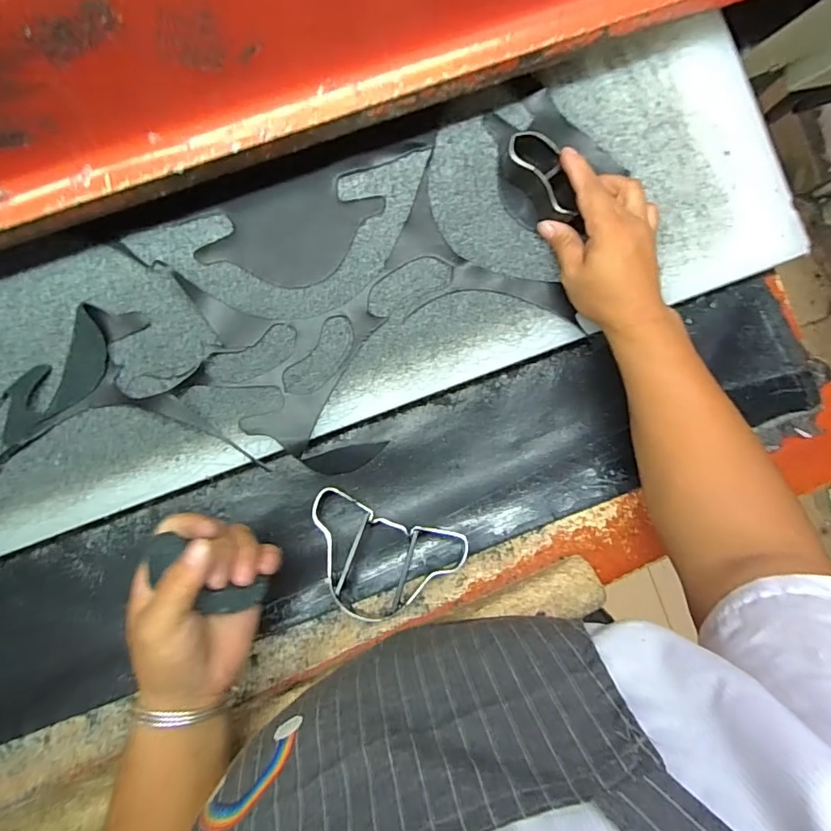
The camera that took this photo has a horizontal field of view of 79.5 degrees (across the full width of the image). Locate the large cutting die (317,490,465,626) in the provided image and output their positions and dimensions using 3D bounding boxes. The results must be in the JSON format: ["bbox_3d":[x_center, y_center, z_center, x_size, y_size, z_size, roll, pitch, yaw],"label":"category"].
[{"bbox_3d":[-0.032,0.129,0.427,0.136,0.037,0.100,20,87,-5],"label":"large cutting die"}]

